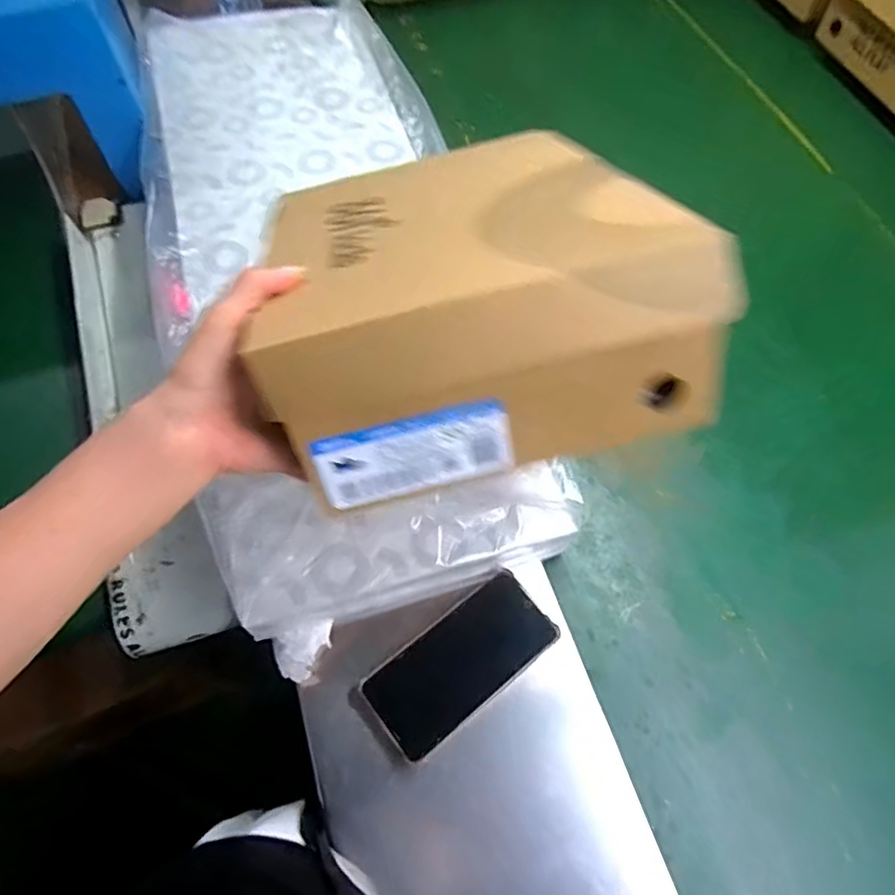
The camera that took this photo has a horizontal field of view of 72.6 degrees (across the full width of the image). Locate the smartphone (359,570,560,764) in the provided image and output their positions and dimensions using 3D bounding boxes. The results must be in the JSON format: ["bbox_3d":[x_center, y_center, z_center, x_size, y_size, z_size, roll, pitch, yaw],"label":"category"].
[{"bbox_3d":[0.012,0.179,0.510,0.158,0.013,0.076,-36,67,-17],"label":"smartphone"}]

